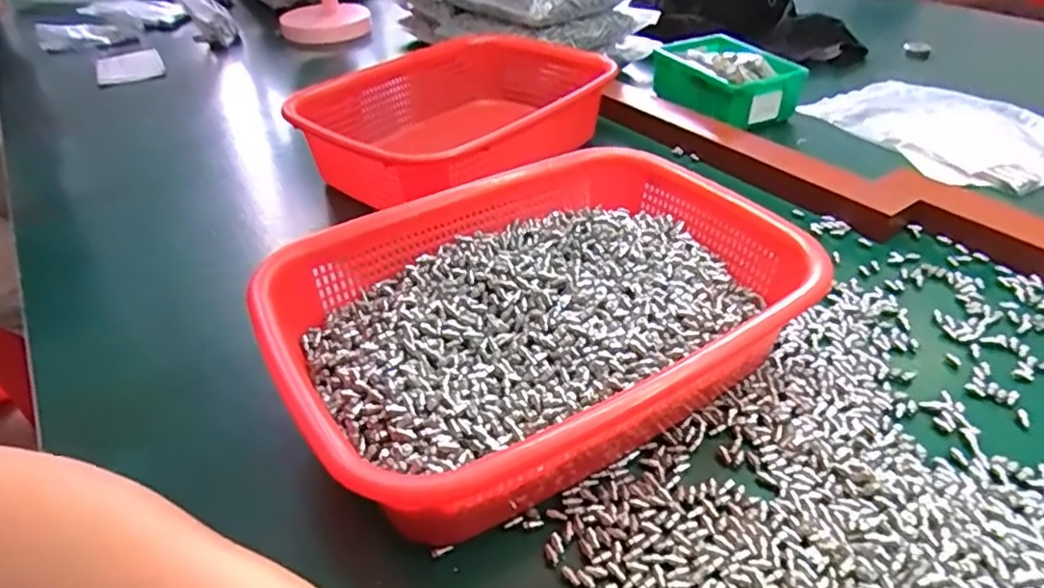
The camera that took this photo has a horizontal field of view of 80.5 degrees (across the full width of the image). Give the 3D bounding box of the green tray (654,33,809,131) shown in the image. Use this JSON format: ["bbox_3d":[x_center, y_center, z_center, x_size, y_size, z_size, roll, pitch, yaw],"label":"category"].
[{"bbox_3d":[0.220,-0.238,0.676,0.103,0.049,0.153,-16,40,-16],"label":"green tray"}]

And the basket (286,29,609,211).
[{"bbox_3d":[-0.055,-0.173,0.604,0.215,0.085,0.317,24,46,31],"label":"basket"}]

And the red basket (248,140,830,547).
[{"bbox_3d":[0.016,0.010,0.360,0.290,0.073,0.210,-22,42,-22],"label":"red basket"}]

